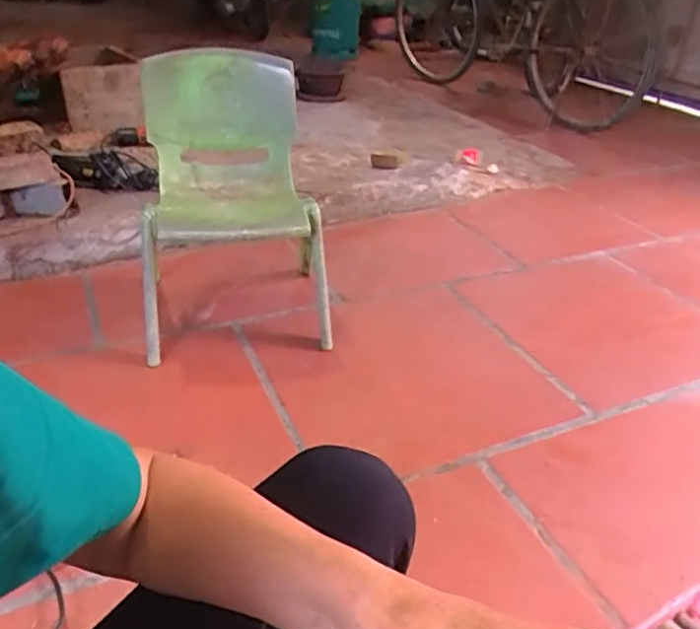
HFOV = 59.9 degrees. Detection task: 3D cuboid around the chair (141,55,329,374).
[{"bbox_3d":[-0.223,-0.210,1.206,0.356,0.523,0.309,-3,33,-9],"label":"chair"}]

